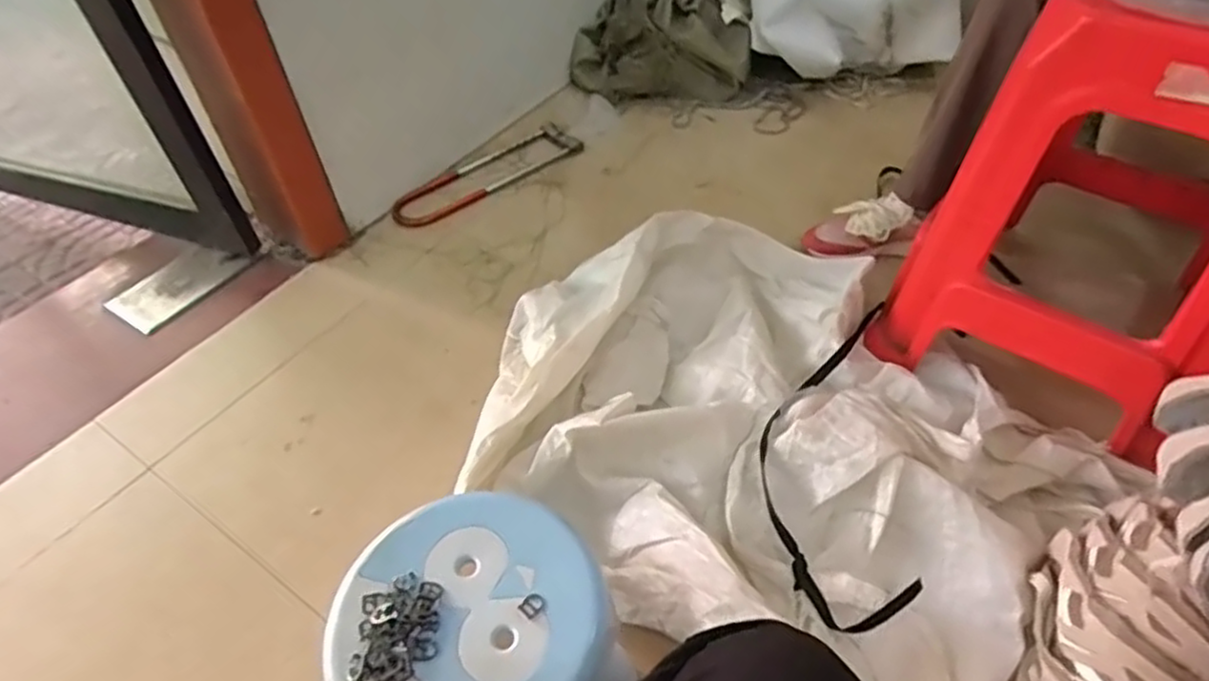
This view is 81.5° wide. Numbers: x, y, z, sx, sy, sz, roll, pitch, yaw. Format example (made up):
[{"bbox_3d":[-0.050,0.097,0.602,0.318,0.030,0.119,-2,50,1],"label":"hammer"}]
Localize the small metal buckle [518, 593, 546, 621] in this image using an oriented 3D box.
[{"bbox_3d":[-0.061,0.225,0.597,0.017,0.005,0.020,28,55,27],"label":"small metal buckle"}]

